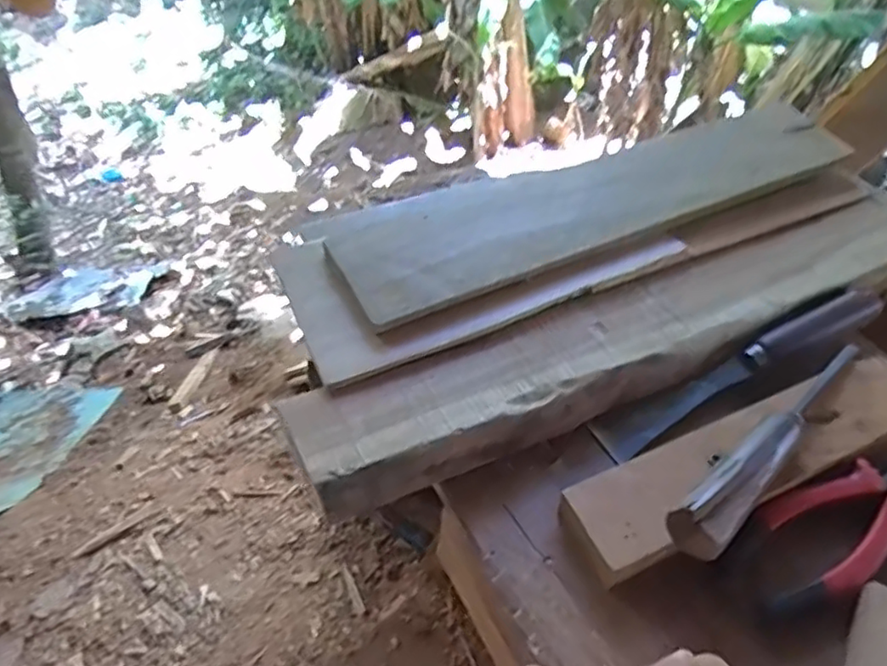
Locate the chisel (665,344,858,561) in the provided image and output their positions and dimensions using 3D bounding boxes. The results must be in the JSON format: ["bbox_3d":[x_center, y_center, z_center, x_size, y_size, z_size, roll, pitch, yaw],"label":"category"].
[{"bbox_3d":[0.221,0.068,0.417,0.226,0.034,0.031,-32,57,-26],"label":"chisel"}]

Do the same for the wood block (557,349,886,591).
[{"bbox_3d":[0.217,0.074,0.430,0.295,0.020,0.058,-20,52,-18],"label":"wood block"}]

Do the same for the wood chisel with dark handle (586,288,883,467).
[{"bbox_3d":[0.229,0.024,0.490,0.263,0.027,0.033,-22,53,-19],"label":"wood chisel with dark handle"}]

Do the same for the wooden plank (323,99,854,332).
[{"bbox_3d":[0.141,-0.125,0.570,0.484,0.019,0.128,-20,52,-18],"label":"wooden plank"}]

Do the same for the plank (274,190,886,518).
[{"bbox_3d":[0.190,-0.014,0.510,0.626,0.031,0.087,-20,52,-18],"label":"plank"}]

